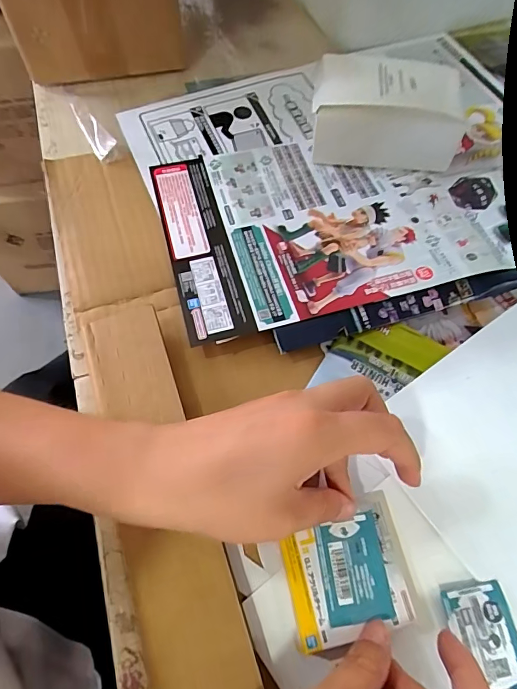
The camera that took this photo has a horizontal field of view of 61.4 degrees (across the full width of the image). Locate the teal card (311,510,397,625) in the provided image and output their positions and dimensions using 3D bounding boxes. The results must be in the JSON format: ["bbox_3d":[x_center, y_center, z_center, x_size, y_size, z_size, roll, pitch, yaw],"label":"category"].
[{"bbox_3d":[0.058,0.138,0.269,0.040,0.004,0.057,-8,66,-2],"label":"teal card"}]

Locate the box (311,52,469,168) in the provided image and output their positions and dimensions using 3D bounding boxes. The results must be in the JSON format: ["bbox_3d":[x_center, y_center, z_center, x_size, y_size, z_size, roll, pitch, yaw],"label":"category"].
[{"bbox_3d":[0.123,-0.227,0.420,0.140,0.061,0.088,7,66,5],"label":"box"}]

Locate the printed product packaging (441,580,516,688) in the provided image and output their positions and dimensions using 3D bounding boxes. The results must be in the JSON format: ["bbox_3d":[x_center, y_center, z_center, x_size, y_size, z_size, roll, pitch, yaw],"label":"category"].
[{"bbox_3d":[0.139,0.179,0.266,0.038,0.007,0.057,-11,66,-3],"label":"printed product packaging"}]

